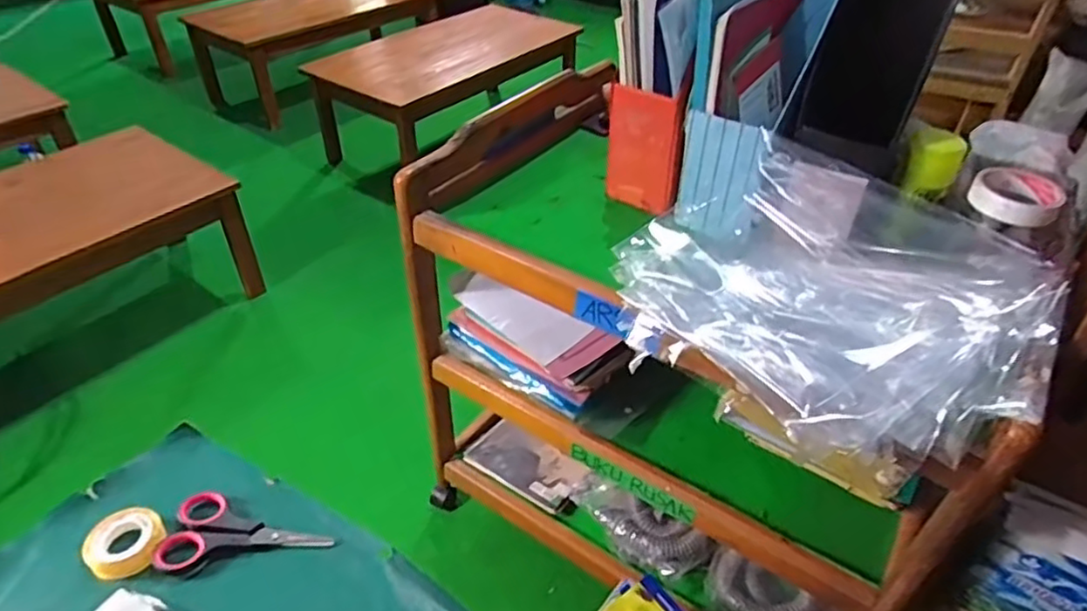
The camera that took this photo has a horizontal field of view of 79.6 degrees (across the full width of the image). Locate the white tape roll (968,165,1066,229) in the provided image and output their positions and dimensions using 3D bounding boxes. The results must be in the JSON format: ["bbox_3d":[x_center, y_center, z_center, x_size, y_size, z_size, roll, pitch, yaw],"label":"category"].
[{"bbox_3d":[0.512,-0.118,0.710,0.085,0.031,0.095,30,48,30],"label":"white tape roll"}]

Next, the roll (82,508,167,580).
[{"bbox_3d":[-0.283,0.162,0.443,0.045,0.016,0.046,1,40,-1],"label":"roll"}]

